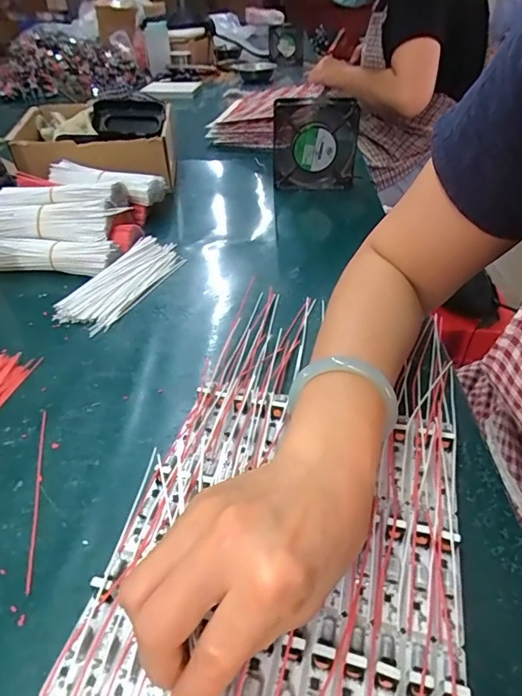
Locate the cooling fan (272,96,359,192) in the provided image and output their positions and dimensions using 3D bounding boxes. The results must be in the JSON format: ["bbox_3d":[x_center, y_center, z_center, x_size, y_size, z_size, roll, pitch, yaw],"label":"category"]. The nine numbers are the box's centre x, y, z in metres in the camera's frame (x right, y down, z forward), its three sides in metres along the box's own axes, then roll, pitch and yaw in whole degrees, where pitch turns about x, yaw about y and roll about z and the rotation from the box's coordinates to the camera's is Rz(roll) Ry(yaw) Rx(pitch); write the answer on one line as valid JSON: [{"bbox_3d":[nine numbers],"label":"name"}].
[{"bbox_3d":[0.077,-0.293,0.665,0.119,0.120,0.037,-6,40,-8],"label":"cooling fan"}]

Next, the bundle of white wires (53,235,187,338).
[{"bbox_3d":[-0.149,-0.077,0.495,0.068,0.023,0.159,16,42,20],"label":"bundle of white wires"}]

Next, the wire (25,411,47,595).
[{"bbox_3d":[-0.149,0.092,0.304,0.004,0.004,0.141,-11,40,-12],"label":"wire"}]

